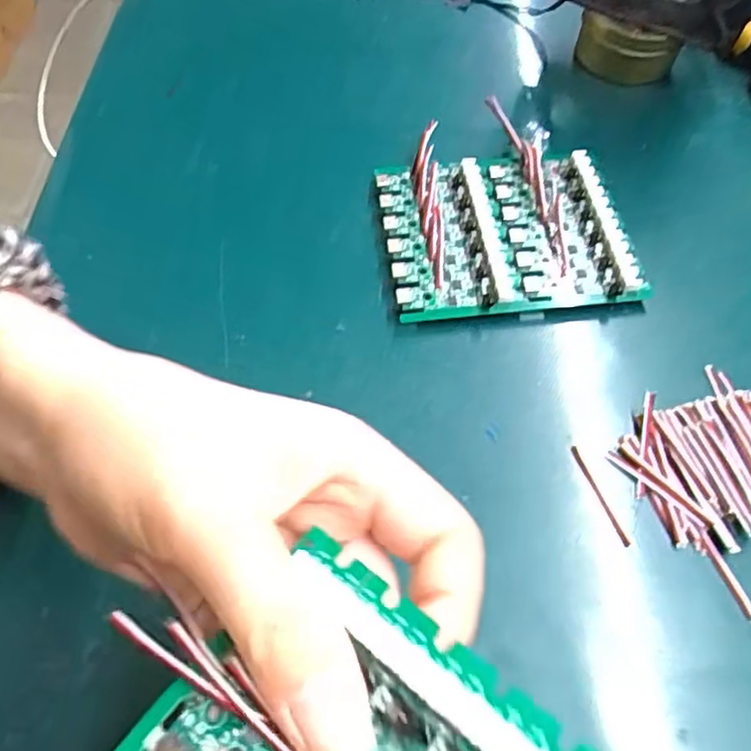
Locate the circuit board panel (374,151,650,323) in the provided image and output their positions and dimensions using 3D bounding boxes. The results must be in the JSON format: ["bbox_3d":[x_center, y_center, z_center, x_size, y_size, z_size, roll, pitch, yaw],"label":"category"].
[{"bbox_3d":[0.065,-0.074,0.329,0.118,0.011,0.097,-8,60,-3],"label":"circuit board panel"}]

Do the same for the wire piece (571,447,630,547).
[{"bbox_3d":[0.094,0.050,0.268,0.004,0.004,0.046,-16,61,-10],"label":"wire piece"}]

